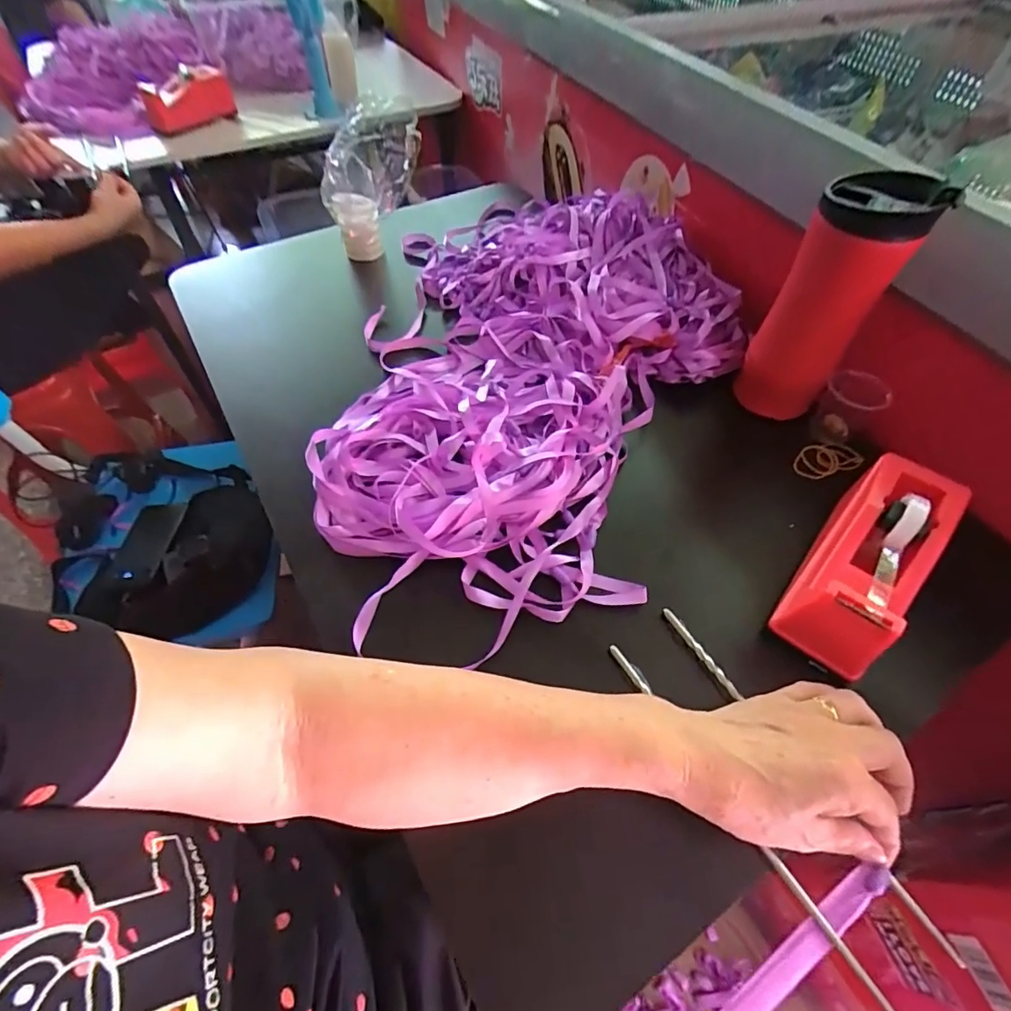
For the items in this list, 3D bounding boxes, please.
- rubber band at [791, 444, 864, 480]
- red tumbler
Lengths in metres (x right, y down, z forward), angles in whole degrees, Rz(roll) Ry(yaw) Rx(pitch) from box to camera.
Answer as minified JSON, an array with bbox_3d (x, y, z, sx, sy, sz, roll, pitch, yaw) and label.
[{"bbox_3d":[0.284,-0.041,0.452,0.062,0.011,0.032,-16,57,-11],"label":"rubber band"},{"bbox_3d":[0.258,-0.160,0.416,0.071,0.187,0.062,28,60,18],"label":"red tumbler"}]

